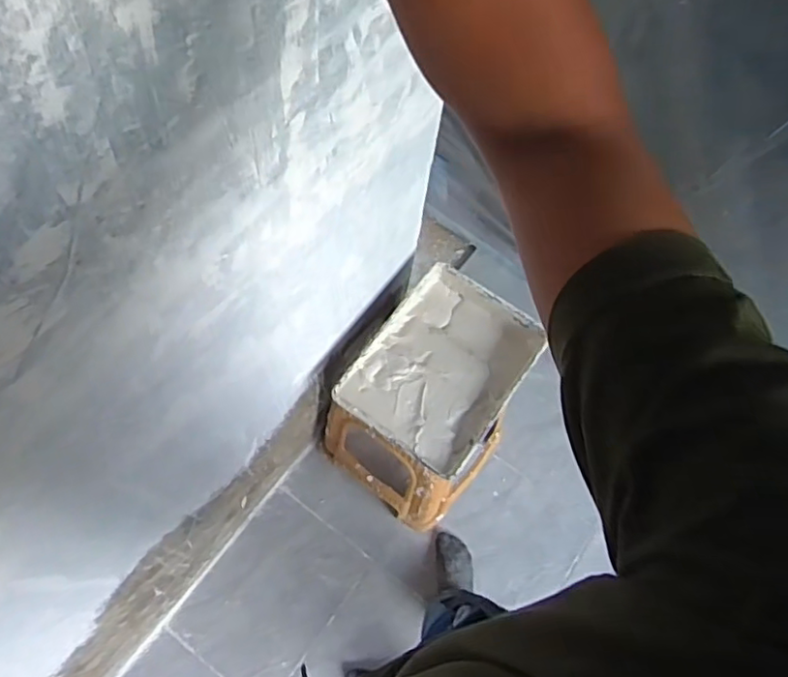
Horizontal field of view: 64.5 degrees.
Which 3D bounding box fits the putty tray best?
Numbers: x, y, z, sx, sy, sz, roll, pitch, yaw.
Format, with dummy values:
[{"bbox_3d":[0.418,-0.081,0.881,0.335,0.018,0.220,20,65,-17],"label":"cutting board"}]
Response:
[{"bbox_3d":[0.097,0.049,1.192,0.271,0.039,0.358,33,70,13],"label":"putty tray"}]

